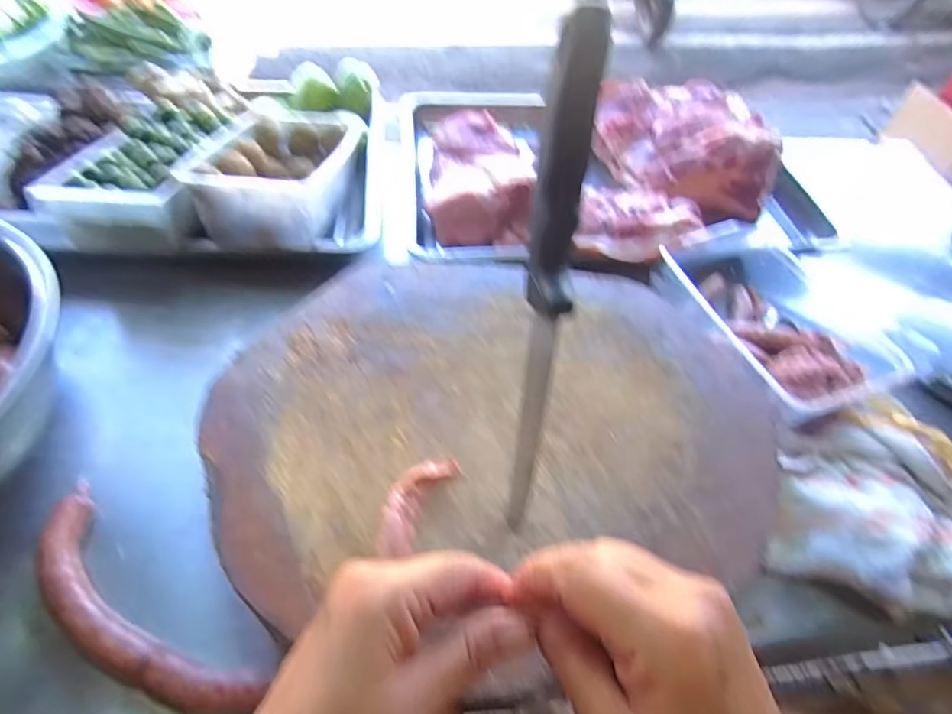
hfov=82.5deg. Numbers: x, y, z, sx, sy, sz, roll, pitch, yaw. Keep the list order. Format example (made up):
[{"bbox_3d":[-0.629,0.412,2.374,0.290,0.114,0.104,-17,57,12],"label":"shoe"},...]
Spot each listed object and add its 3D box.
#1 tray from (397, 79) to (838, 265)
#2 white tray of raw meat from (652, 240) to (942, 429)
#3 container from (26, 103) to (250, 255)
[{"bbox_3d":[0.181,-0.281,0.783,0.572,0.112,0.412,0,53,-6],"label":"tray"},{"bbox_3d":[0.322,-0.034,0.608,0.171,0.077,0.234,-14,56,-16],"label":"white tray of raw meat"},{"bbox_3d":[-0.386,-0.227,0.655,0.138,0.076,0.247,7,53,-1],"label":"container"}]

